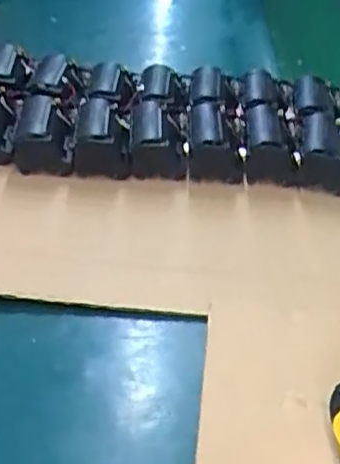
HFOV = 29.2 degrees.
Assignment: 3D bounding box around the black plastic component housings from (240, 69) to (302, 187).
[{"bbox_3d":[0.087,-0.095,0.556,0.047,0.034,0.116,5,54,-3],"label":"black plastic component housings"}]

